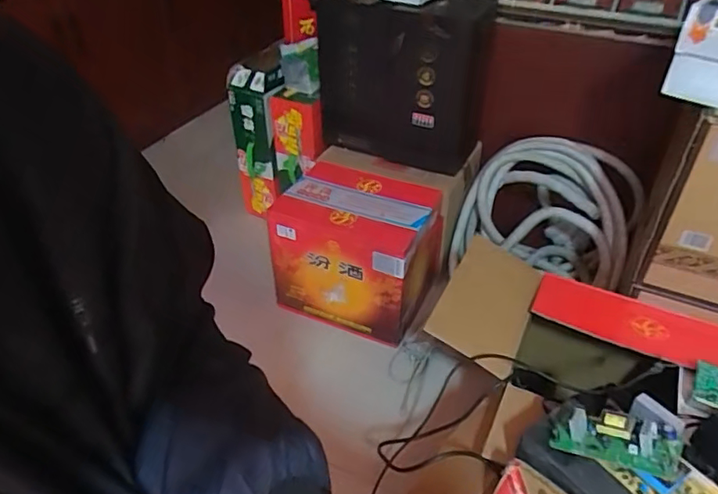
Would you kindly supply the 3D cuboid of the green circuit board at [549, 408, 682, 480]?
[{"bbox_3d":[0.284,0.215,0.610,0.129,0.040,0.060,-1,34,33],"label":"green circuit board"}]

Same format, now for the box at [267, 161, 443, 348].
[{"bbox_3d":[0.004,0.006,1.289,0.341,0.297,0.258,15,41,18],"label":"box"}]

